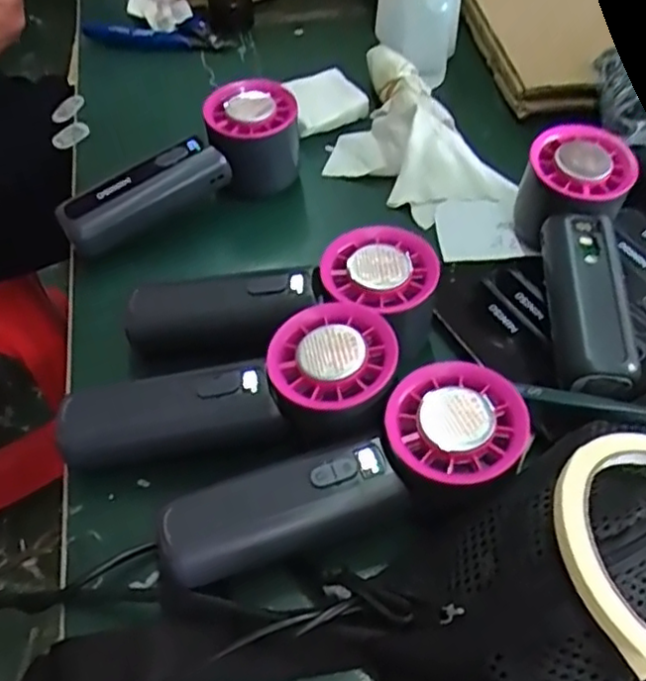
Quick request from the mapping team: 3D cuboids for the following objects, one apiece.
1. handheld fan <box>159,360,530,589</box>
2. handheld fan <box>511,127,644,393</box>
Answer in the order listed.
[{"bbox_3d":[0.008,0.058,0.295,0.150,0.052,0.054,-12,53,-8],"label":"handheld fan"},{"bbox_3d":[0.135,-0.043,0.371,0.056,0.055,0.160,9,52,8],"label":"handheld fan"}]

